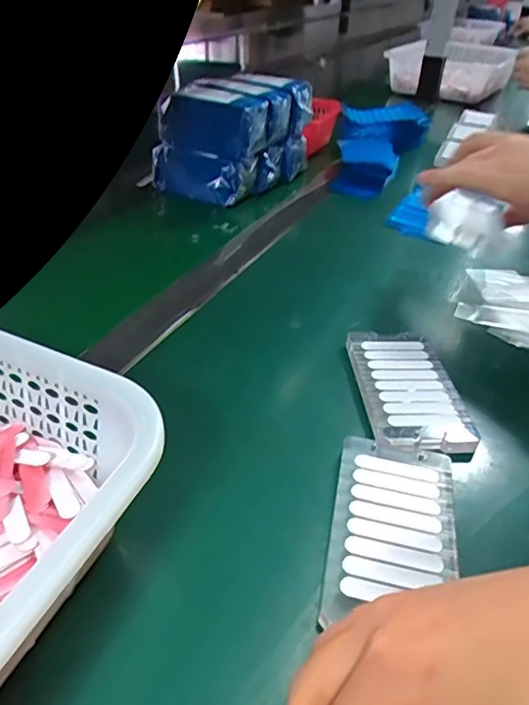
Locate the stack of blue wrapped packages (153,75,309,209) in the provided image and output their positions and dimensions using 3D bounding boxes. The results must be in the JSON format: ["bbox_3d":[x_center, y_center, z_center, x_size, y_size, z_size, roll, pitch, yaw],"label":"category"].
[{"bbox_3d":[-0.037,-0.298,0.705,0.131,0.111,0.189,25,43,25],"label":"stack of blue wrapped packages"}]

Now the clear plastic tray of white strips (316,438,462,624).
[{"bbox_3d":[0.073,0.099,0.298,0.067,0.014,0.116,11,39,7],"label":"clear plastic tray of white strips"}]

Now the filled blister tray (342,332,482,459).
[{"bbox_3d":[0.107,0.027,0.395,0.070,0.013,0.124,1,39,-6],"label":"filled blister tray"}]

